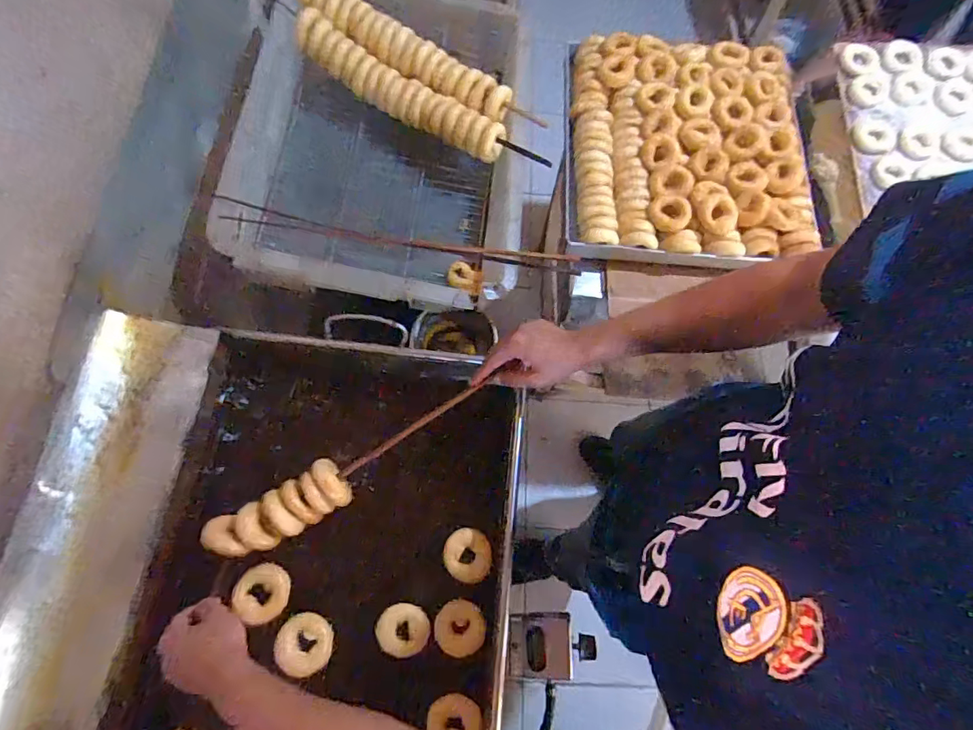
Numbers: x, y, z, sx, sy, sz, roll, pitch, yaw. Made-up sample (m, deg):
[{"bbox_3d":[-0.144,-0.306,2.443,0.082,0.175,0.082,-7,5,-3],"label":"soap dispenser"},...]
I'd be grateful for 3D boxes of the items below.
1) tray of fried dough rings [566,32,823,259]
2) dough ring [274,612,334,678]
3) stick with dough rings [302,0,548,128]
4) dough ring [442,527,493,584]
[{"bbox_3d":[0.392,-0.446,0.996,0.447,0.059,0.511,6,71,-1],"label":"tray of fried dough rings"},{"bbox_3d":[-0.252,0.384,0.700,0.075,0.016,0.073,1,71,-2],"label":"dough ring"},{"bbox_3d":[-0.127,-0.578,0.946,0.513,0.072,0.082,33,73,9],"label":"stick with dough rings"},{"bbox_3d":[-0.028,0.282,0.750,0.070,0.016,0.074,6,71,-1],"label":"dough ring"}]

